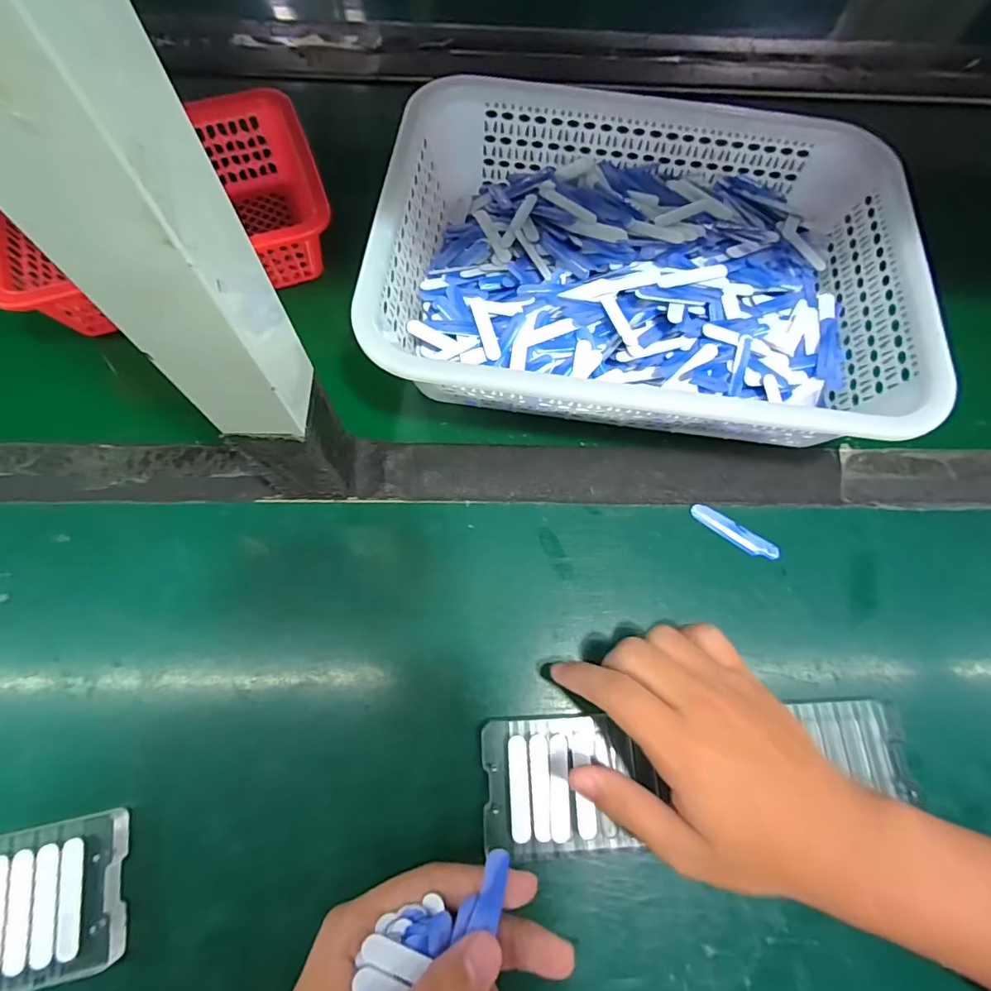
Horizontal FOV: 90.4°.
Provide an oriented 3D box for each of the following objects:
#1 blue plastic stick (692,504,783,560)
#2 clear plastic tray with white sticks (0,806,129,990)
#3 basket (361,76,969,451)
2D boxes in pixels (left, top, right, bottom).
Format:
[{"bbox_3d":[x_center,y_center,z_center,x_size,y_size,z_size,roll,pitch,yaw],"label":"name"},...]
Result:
[{"bbox_3d":[0.162,0.025,0.333,0.062,0.004,0.014,31,72,9],"label":"blue plastic stick"},{"bbox_3d":[-0.249,0.208,0.244,0.118,0.015,0.068,-10,71,-5],"label":"clear plastic tray with white sticks"},{"bbox_3d":[0.103,-0.162,0.359,0.354,0.082,0.251,8,70,2],"label":"basket"}]

